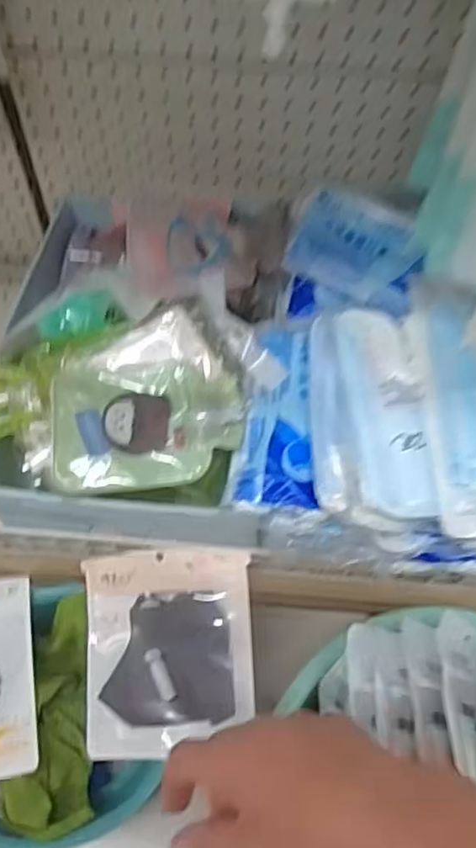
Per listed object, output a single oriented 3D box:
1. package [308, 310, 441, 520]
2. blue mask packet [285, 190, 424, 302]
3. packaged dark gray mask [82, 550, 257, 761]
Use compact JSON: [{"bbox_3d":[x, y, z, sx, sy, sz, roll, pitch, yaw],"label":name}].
[{"bbox_3d":[0.113,-0.014,0.559,0.096,0.025,0.185,0,60,-1],"label":"package"},{"bbox_3d":[0.114,-0.180,0.653,0.125,0.025,0.092,22,93,8],"label":"blue mask packet"},{"bbox_3d":[-0.069,0.220,0.624,0.165,0.018,0.187,-5,83,13],"label":"packaged dark gray mask"}]

